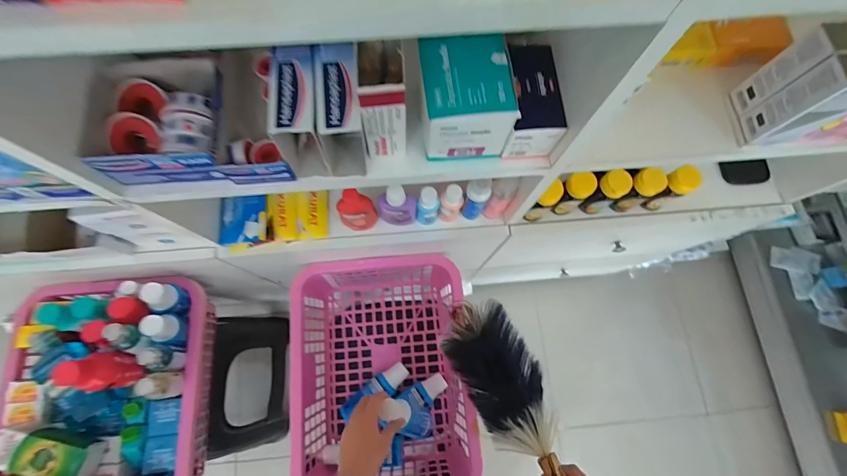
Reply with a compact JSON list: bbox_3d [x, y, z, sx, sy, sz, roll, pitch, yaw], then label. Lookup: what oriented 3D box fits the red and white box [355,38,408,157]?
[{"bbox_3d":[-0.040,-0.137,0.366,0.041,0.118,0.056,-4,74,-3],"label":"red and white box"}]

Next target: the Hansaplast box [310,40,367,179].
[{"bbox_3d":[-0.086,-0.122,0.381,0.043,0.099,0.086,-8,74,-4],"label":"Hansaplast box"}]

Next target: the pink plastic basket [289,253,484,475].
[{"bbox_3d":[-0.078,0.253,0.707,0.303,0.151,0.404,-5,74,-3],"label":"pink plastic basket"}]

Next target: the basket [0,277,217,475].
[{"bbox_3d":[-0.545,0.270,0.633,0.298,0.225,0.387,-3,74,-3],"label":"basket"}]

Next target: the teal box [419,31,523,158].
[{"bbox_3d":[0.042,-0.141,0.386,0.084,0.081,0.094,-8,74,-4],"label":"teal box"}]

